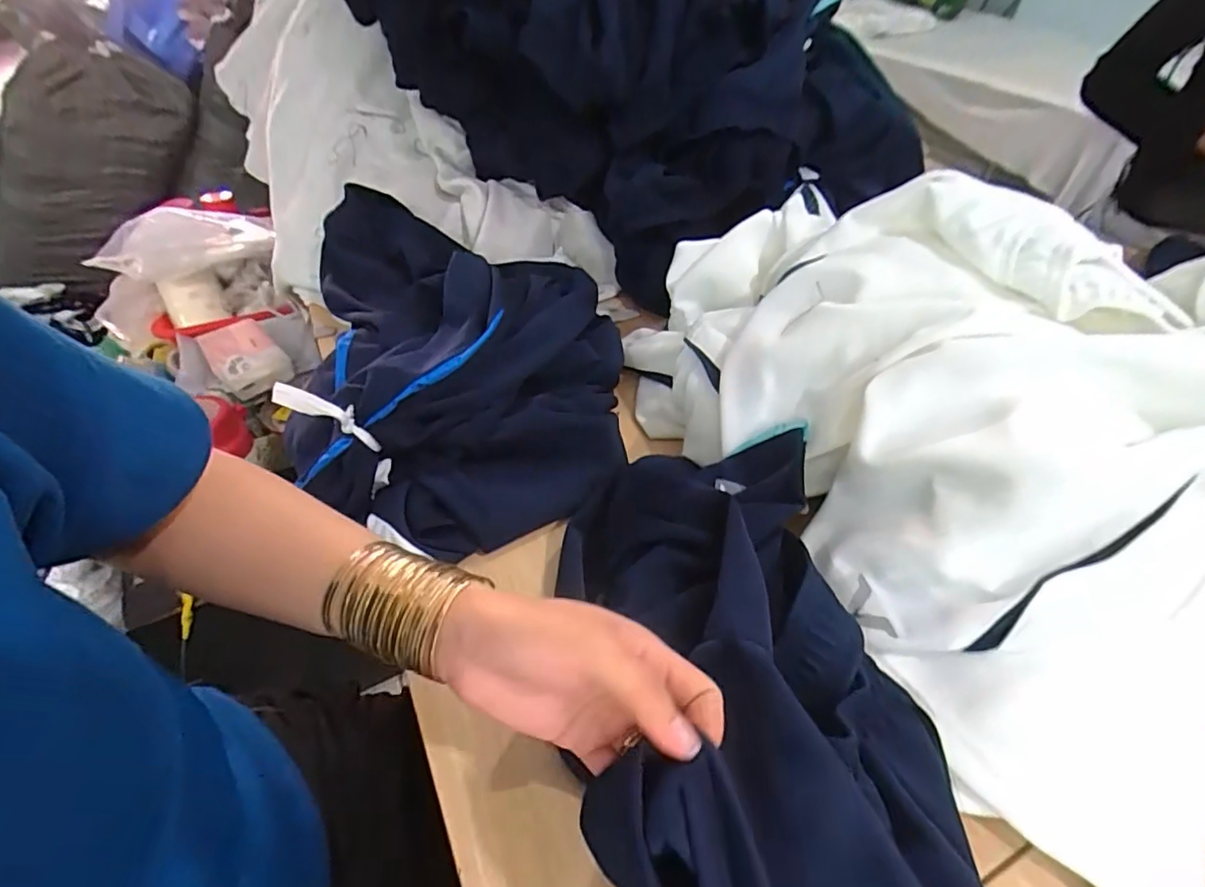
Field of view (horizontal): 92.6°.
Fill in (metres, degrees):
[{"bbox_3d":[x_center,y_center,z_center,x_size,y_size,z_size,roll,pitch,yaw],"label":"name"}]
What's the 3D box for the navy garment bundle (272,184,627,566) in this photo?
[{"bbox_3d":[-0.139,-0.108,0.576,0.272,0.111,0.418,-8,45,-12],"label":"navy garment bundle"}]

